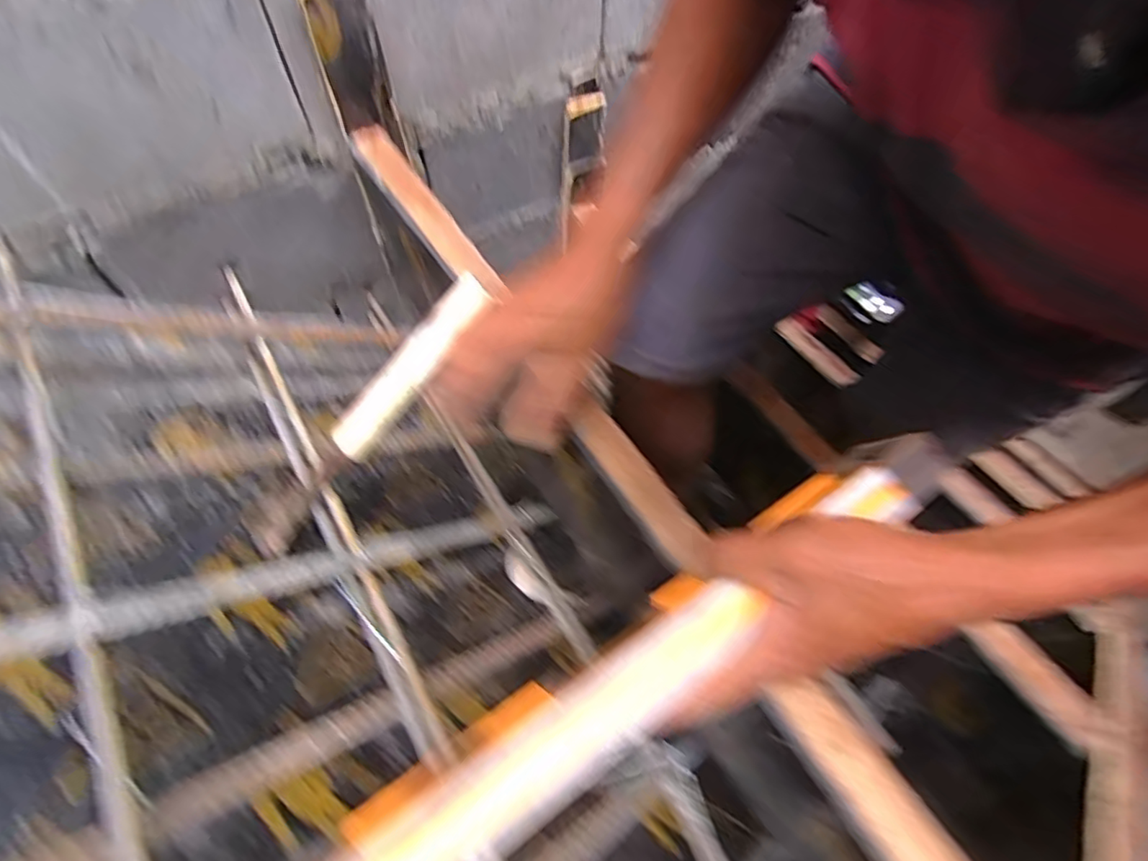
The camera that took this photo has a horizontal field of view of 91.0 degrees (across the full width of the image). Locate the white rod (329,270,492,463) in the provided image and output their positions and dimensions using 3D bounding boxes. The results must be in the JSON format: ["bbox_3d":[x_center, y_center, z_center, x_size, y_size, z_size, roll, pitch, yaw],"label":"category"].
[{"bbox_3d":[-0.157,-0.058,0.533,0.033,0.024,0.208,44,100,22],"label":"white rod"}]

